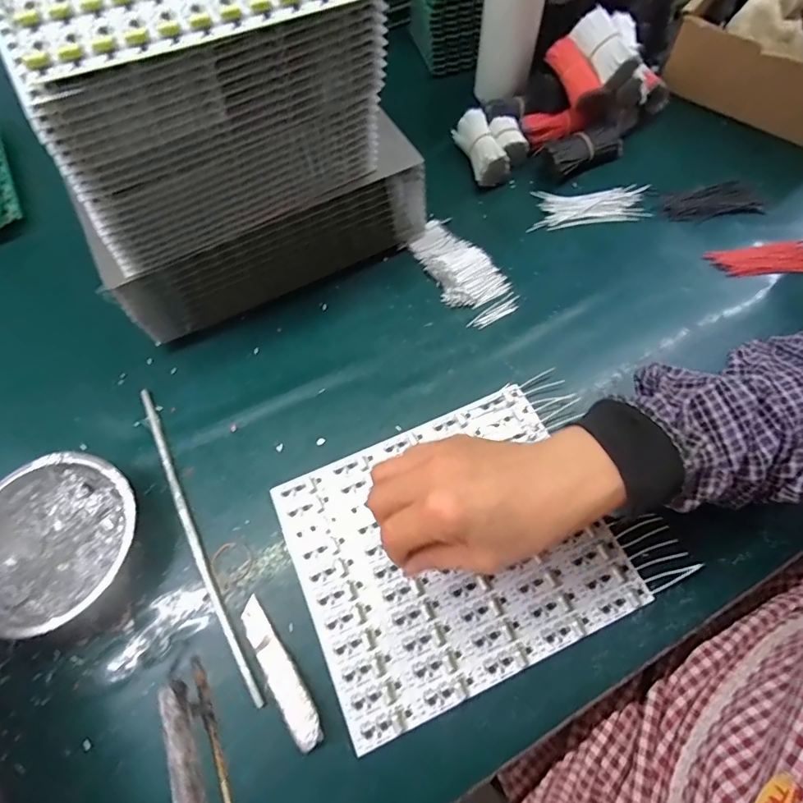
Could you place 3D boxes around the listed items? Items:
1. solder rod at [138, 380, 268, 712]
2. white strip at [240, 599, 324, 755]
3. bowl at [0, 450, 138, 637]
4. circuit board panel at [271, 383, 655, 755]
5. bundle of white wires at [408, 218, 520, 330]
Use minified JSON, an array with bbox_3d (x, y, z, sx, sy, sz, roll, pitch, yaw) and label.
[{"bbox_3d":[-0.168,0.101,0.390,0.011,0.004,0.276,-27,66,-12],"label":"solder rod"},{"bbox_3d":[-0.086,0.187,0.342,0.021,0.009,0.103,-33,67,-14],"label":"white strip"},{"bbox_3d":[-0.260,0.106,0.373,0.121,0.034,0.123,0,63,1],"label":"bowl"},{"bbox_3d":[0.036,0.107,0.379,0.228,0.009,0.197,-22,65,-10],"label":"circuit board panel"},{"bbox_3d":[0.059,-0.136,0.496,0.062,0.017,0.136,-32,67,-14],"label":"bundle of white wires"}]

